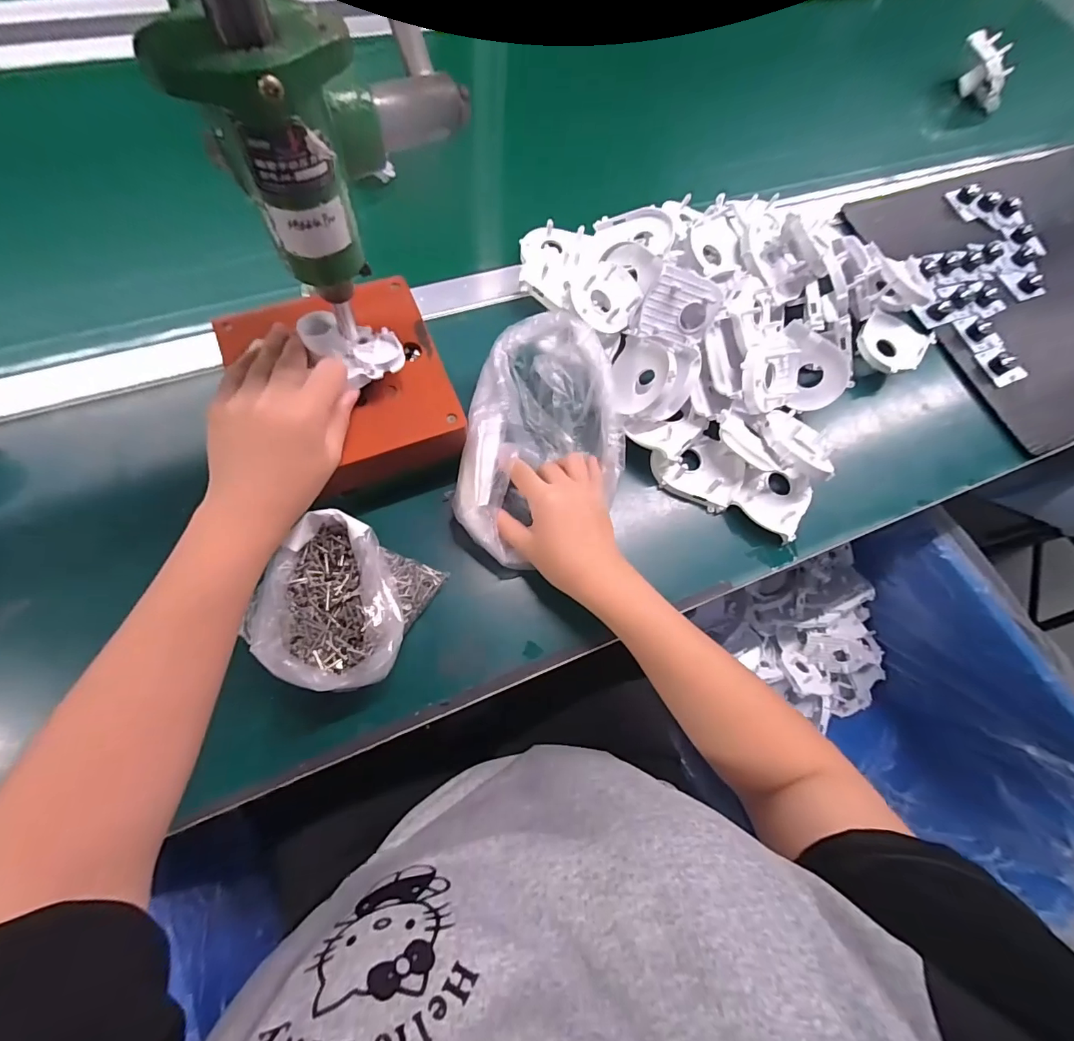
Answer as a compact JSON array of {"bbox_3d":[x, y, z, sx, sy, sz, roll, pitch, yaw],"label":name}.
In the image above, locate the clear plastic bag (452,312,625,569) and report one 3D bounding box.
[{"bbox_3d":[0.007,-0.066,0.397,0.126,0.060,0.216,9,68,0],"label":"clear plastic bag"}]

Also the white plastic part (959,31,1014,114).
[{"bbox_3d":[0.637,-0.639,0.666,0.024,0.053,0.111,-15,94,-9],"label":"white plastic part"}]

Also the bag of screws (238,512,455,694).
[{"bbox_3d":[-0.136,0.064,0.344,0.110,0.067,0.111,19,70,-1],"label":"bag of screws"}]

